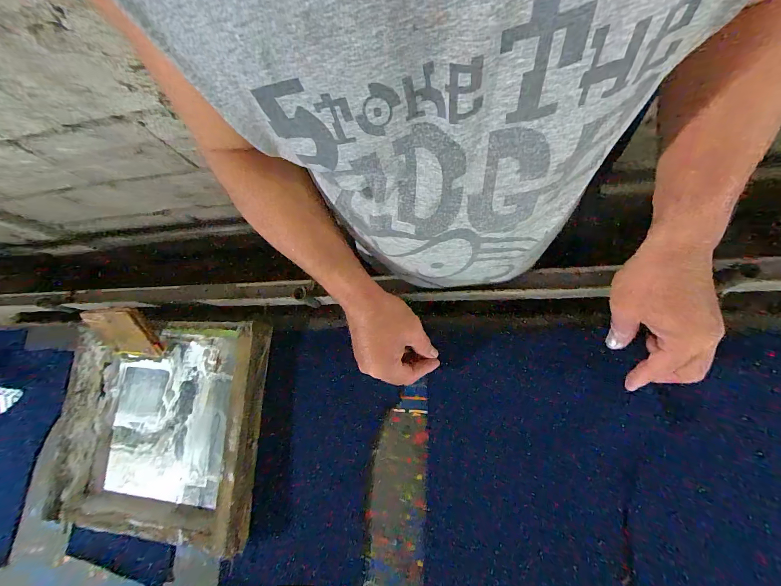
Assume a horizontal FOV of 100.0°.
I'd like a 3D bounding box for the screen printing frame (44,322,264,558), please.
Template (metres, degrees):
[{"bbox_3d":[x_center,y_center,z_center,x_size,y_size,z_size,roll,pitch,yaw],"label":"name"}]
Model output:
[{"bbox_3d":[-0.362,0.199,0.502,0.342,0.069,0.296,-4,74,18],"label":"screen printing frame"}]

